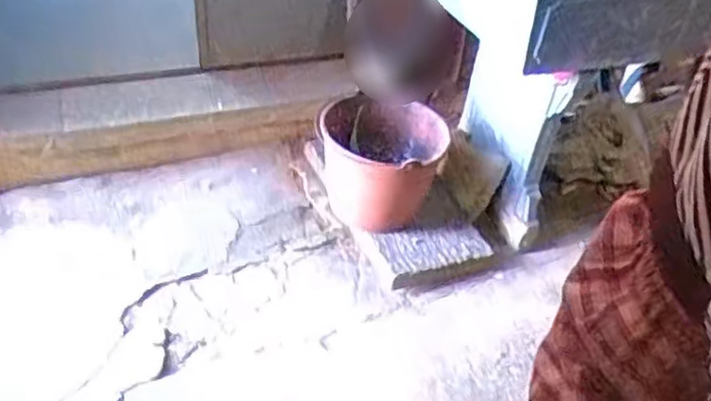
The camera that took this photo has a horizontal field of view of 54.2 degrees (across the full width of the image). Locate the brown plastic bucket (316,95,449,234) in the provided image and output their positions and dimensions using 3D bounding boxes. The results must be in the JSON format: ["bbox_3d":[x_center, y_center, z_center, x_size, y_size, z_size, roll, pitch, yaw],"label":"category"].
[{"bbox_3d":[0.062,-0.091,1.807,0.300,0.256,0.324,3,39,-3],"label":"brown plastic bucket"}]

